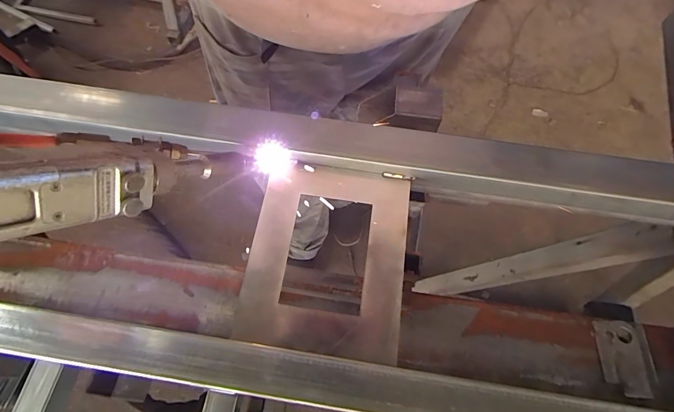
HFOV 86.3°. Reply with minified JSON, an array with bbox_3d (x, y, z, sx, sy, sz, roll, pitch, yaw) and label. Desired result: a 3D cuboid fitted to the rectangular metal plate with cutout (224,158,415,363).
[{"bbox_3d":[-0.007,0.036,0.281,0.117,0.008,0.146,9,66,2],"label":"rectangular metal plate with cutout"}]

